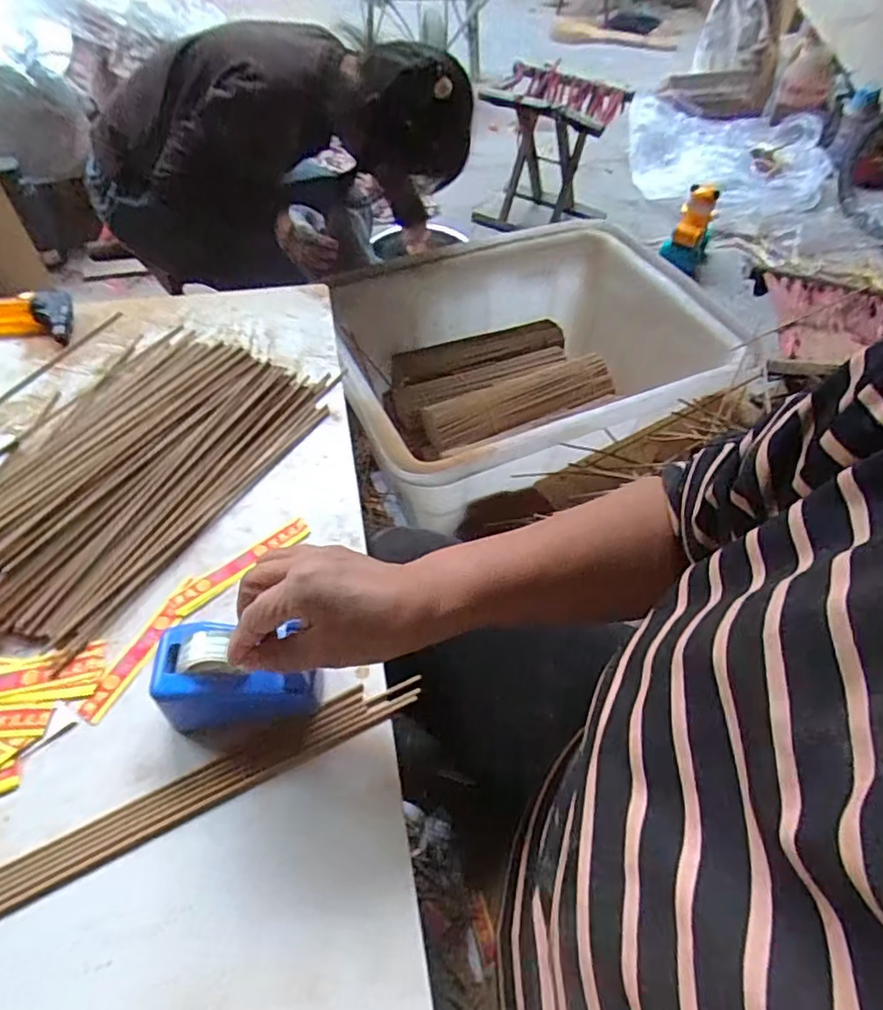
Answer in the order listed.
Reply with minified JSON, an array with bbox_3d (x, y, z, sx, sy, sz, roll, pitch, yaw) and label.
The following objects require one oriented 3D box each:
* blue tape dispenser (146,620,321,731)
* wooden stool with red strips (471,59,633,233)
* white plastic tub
[{"bbox_3d":[-0.131,0.107,0.403,0.098,0.054,0.057,-5,53,-5],"label":"blue tape dispenser"},{"bbox_3d":[0.277,-0.918,1.622,0.348,0.368,0.254,9,52,4],"label":"wooden stool with red strips"},{"bbox_3d":[0.143,-0.220,0.968,0.602,0.181,0.414,-19,55,-17],"label":"white plastic tub"}]

